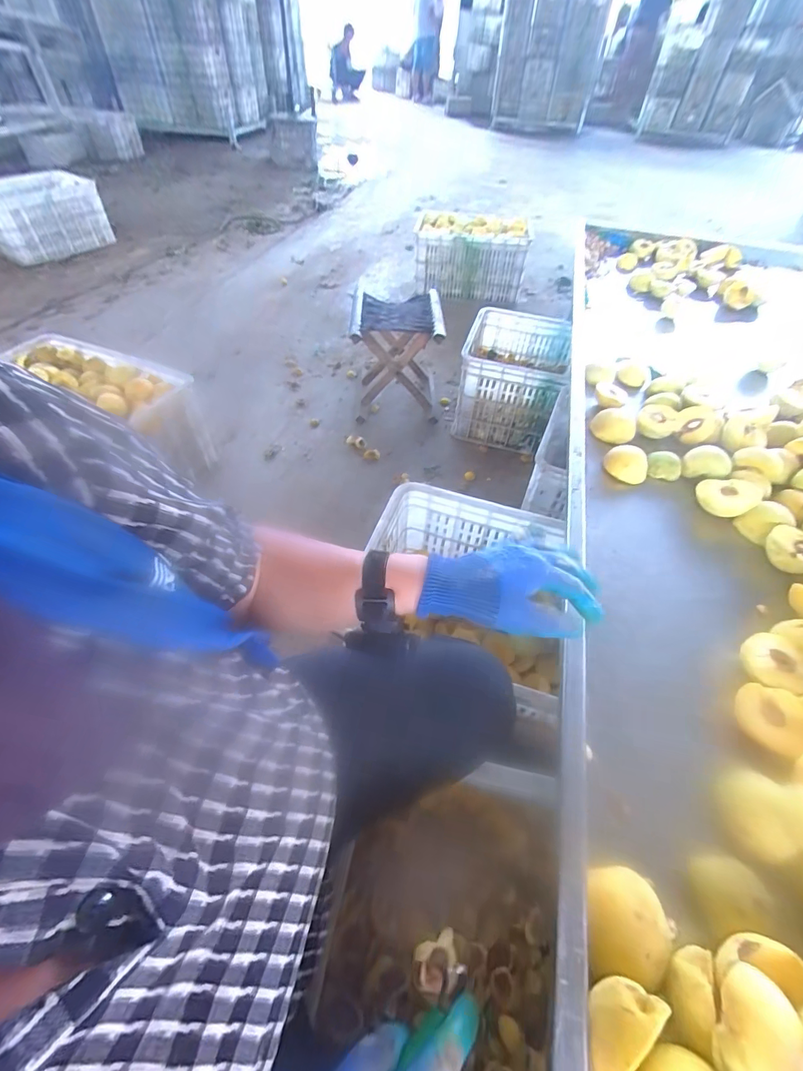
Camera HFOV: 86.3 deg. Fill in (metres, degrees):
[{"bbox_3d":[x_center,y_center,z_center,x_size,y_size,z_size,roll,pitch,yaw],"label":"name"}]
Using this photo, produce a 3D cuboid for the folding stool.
[{"bbox_3d":[-0.015,-0.585,1.408,0.272,0.306,0.331,1,50,-2],"label":"folding stool"}]

